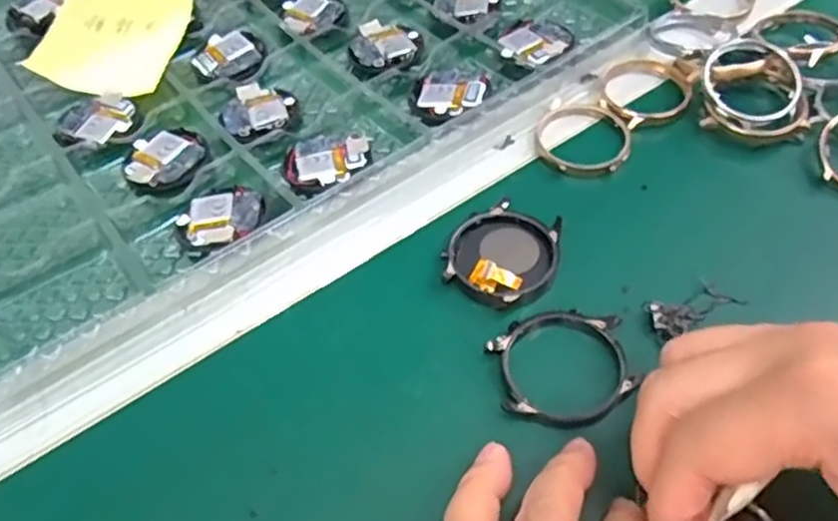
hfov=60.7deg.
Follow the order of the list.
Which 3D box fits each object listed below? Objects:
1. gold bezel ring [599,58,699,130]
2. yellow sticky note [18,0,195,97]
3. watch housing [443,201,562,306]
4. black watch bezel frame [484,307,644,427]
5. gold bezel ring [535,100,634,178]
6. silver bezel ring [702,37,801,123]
[{"bbox_3d":[0.113,-0.089,0.366,0.052,0.012,0.048,-5,50,6],"label":"gold bezel ring"},{"bbox_3d":[-0.173,-0.127,0.401,0.074,0.009,0.075,10,66,5],"label":"yellow sticky note"},{"bbox_3d":[0.036,-0.004,0.301,0.044,0.013,0.048,-2,51,2],"label":"watch housing"},{"bbox_3d":[0.054,0.039,0.269,0.051,0.004,0.046,-10,51,-5],"label":"black watch bezel frame"},{"bbox_3d":[0.080,-0.060,0.347,0.045,0.006,0.047,-2,51,2],"label":"gold bezel ring"},{"bbox_3d":[0.160,-0.086,0.344,0.046,0.007,0.046,-1,68,2],"label":"silver bezel ring"}]

